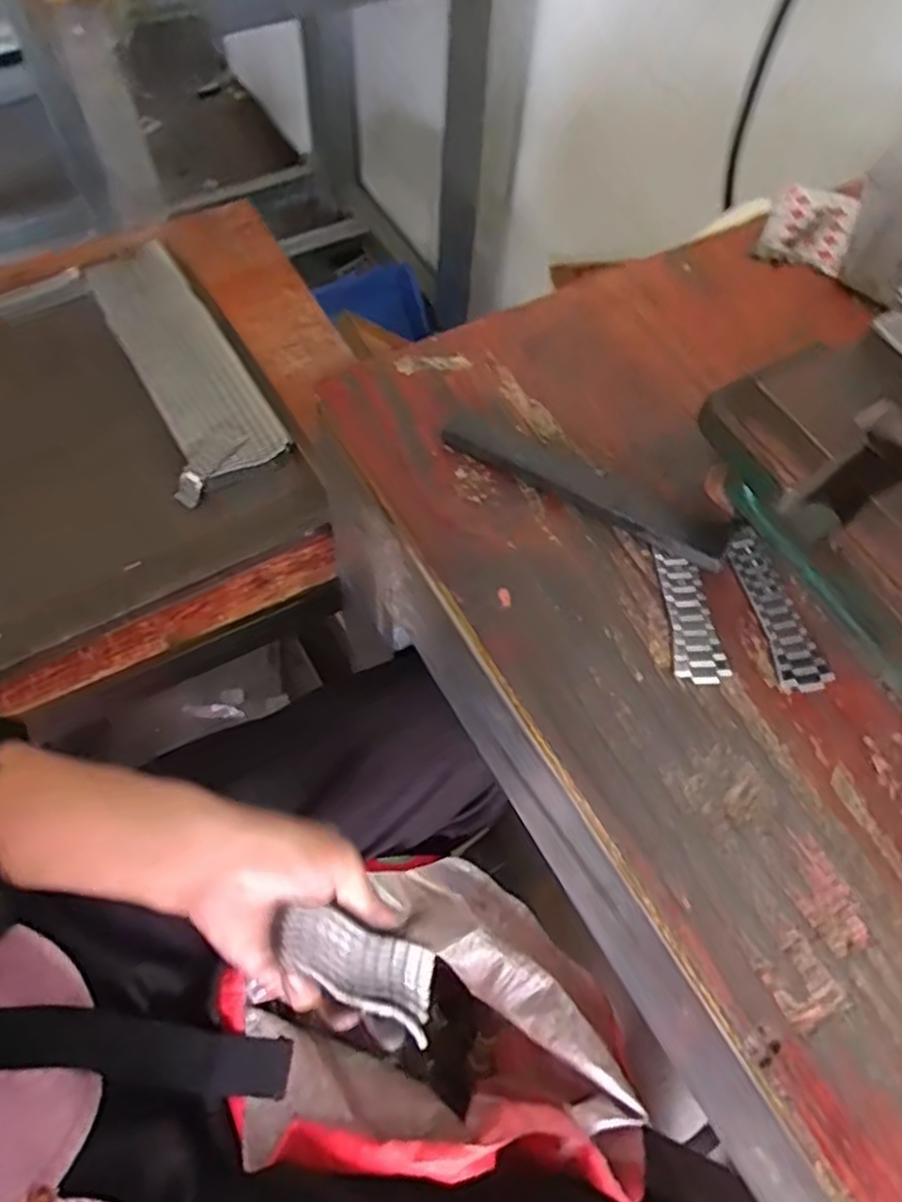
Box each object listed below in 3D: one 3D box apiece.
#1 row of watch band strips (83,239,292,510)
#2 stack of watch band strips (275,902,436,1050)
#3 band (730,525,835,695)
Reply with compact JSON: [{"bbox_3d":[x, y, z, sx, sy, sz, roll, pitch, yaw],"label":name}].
[{"bbox_3d":[-0.255,-0.227,0.676,0.098,0.028,0.295,-27,67,-17],"label":"row of watch band strips"},{"bbox_3d":[-0.044,0.179,0.365,0.089,0.010,0.035,35,64,-14],"label":"stack of watch band strips"},{"bbox_3d":[0.154,0.003,0.351,0.023,0.005,0.084,-10,64,-7],"label":"band"}]

